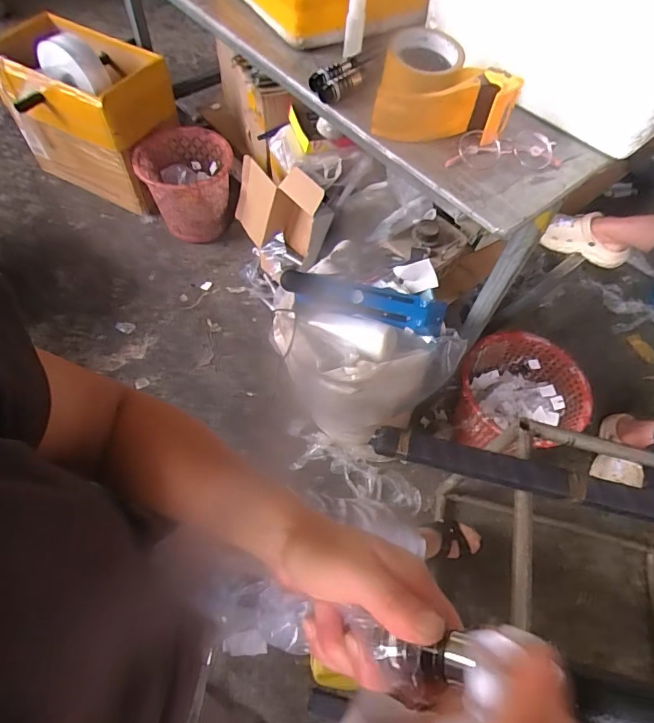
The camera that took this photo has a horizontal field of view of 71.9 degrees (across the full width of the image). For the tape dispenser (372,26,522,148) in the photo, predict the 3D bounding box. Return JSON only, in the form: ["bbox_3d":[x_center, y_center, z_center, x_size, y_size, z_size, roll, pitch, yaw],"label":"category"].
[{"bbox_3d":[0.142,-0.327,0.541,0.157,0.061,0.133,11,60,2],"label":"tape dispenser"}]

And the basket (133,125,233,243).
[{"bbox_3d":[-0.440,-0.557,1.457,0.280,0.254,0.245,-2,60,-5],"label":"basket"}]

